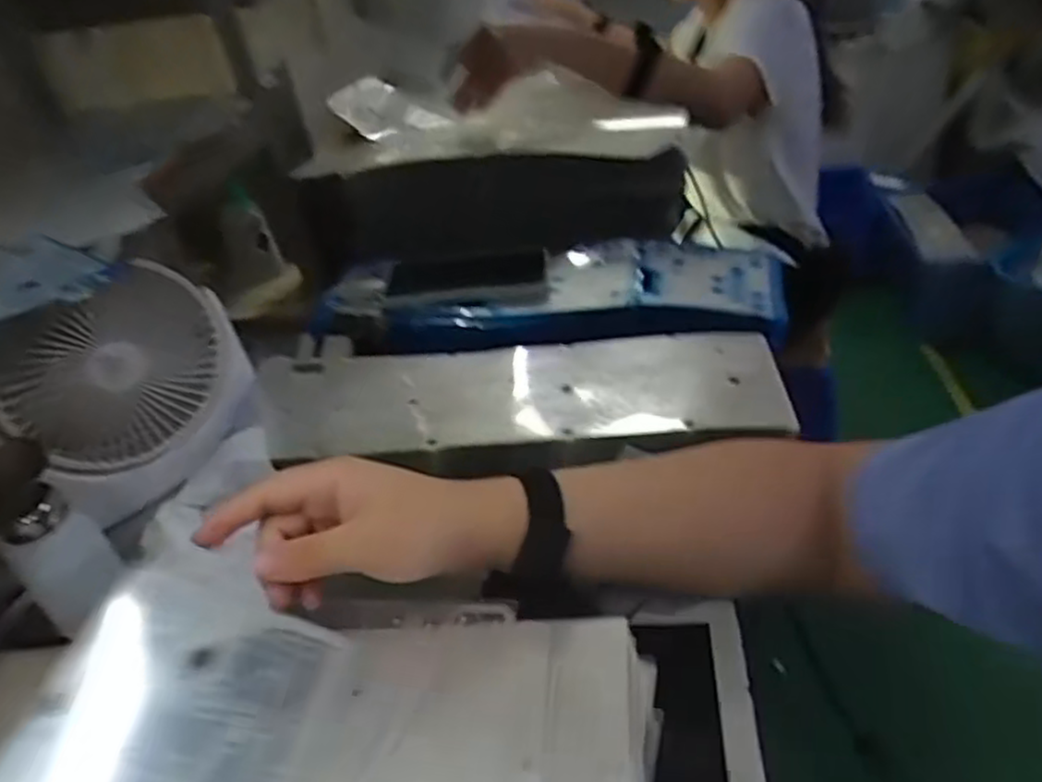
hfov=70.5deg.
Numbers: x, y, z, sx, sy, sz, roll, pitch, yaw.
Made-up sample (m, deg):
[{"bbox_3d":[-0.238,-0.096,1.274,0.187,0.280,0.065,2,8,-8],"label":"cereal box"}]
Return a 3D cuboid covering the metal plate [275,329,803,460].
[{"bbox_3d":[-0.013,-0.007,0.589,0.416,0.013,0.139,-3,35,10],"label":"metal plate"}]

